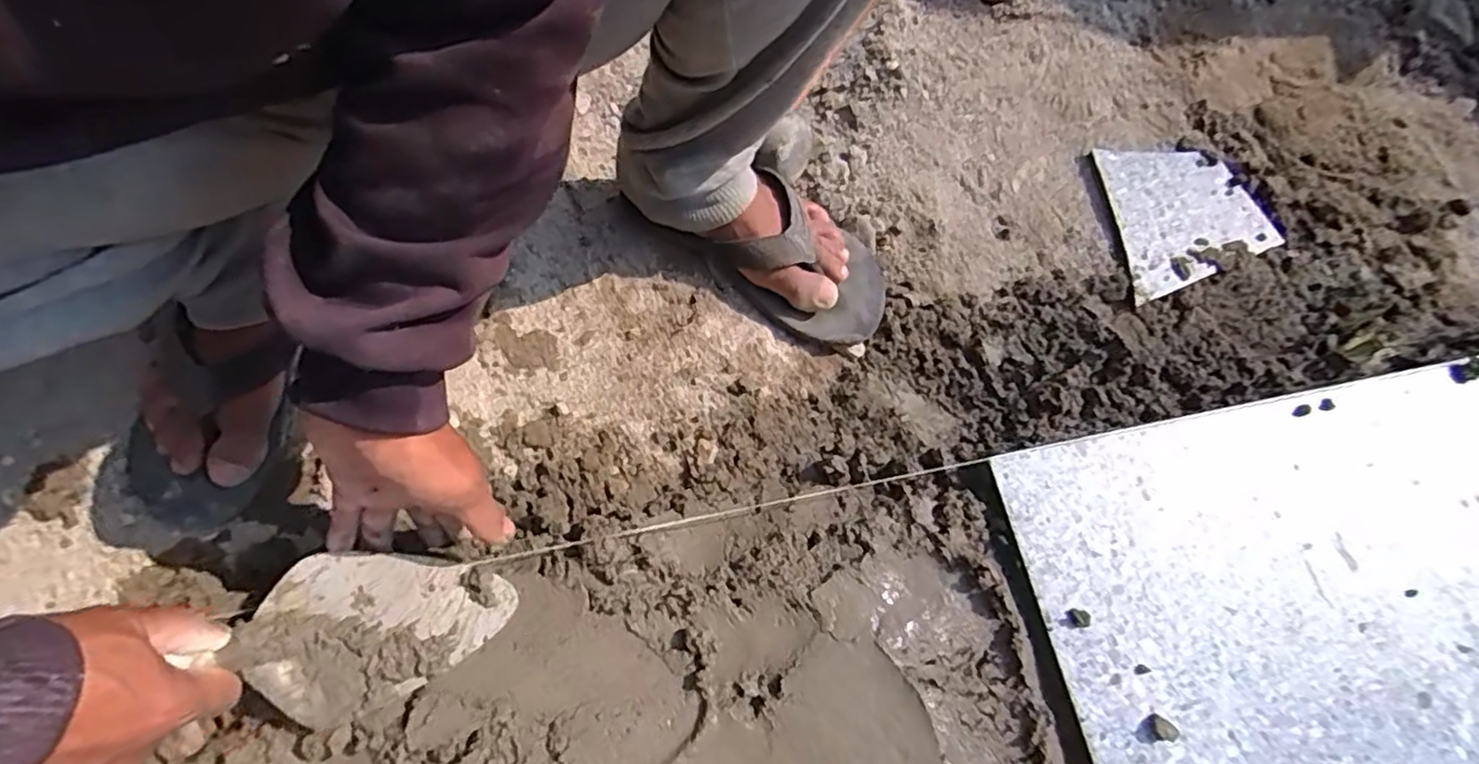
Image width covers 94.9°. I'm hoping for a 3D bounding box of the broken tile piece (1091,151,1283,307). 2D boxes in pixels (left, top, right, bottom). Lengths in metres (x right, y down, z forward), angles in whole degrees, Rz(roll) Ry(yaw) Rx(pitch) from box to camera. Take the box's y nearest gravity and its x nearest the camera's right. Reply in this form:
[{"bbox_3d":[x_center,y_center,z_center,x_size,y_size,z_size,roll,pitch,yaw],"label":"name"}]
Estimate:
[{"bbox_3d":[0.387,-0.139,0.585,0.130,0.012,0.145,-2,70,-1],"label":"broken tile piece"}]

